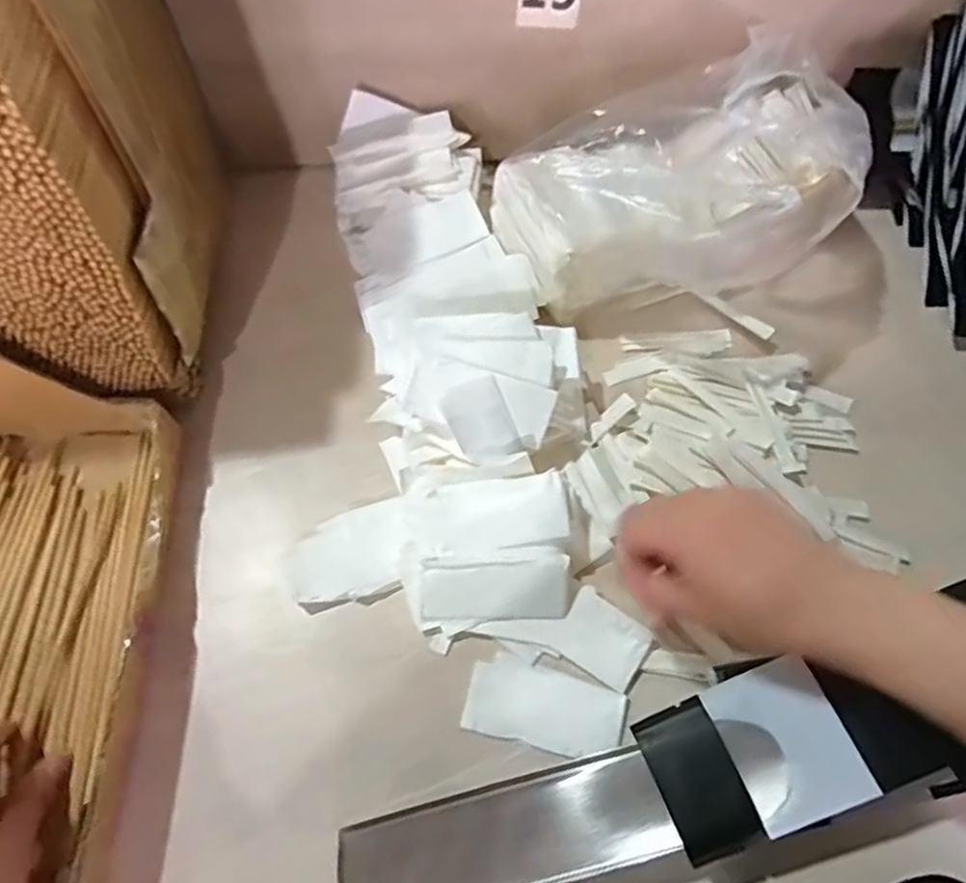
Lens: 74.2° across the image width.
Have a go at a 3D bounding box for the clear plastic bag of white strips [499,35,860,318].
[{"bbox_3d":[0.156,-0.206,0.513,0.285,0.117,0.172,-19,64,-8],"label":"clear plastic bag of white strips"}]

